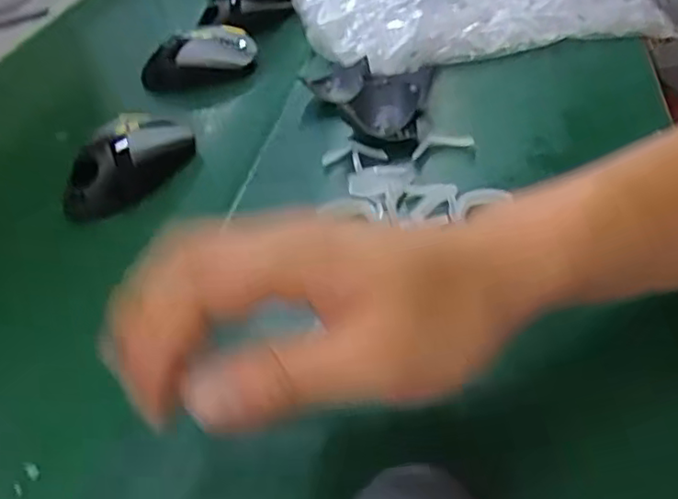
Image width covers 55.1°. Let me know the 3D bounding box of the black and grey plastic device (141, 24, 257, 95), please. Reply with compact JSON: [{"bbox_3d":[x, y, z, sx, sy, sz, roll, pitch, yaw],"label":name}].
[{"bbox_3d":[-0.137,-0.186,0.631,0.114,0.038,0.056,-15,40,-6],"label":"black and grey plastic device"}]

